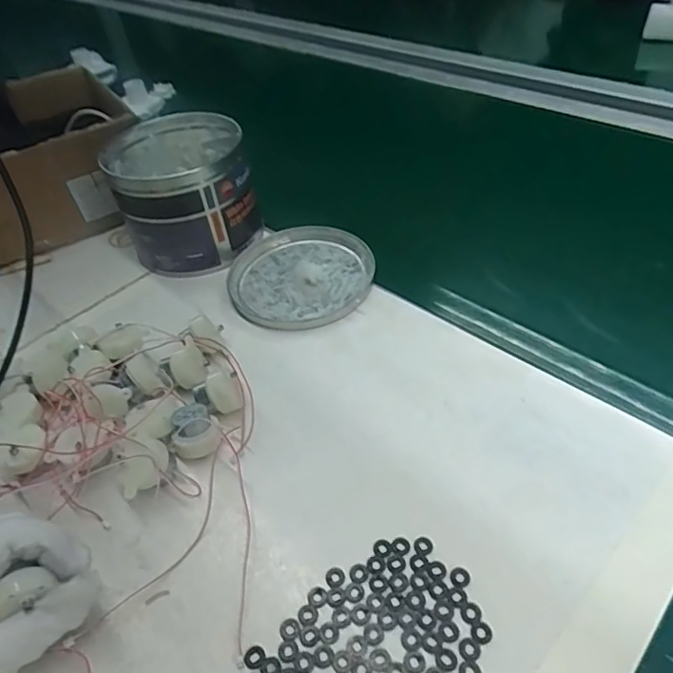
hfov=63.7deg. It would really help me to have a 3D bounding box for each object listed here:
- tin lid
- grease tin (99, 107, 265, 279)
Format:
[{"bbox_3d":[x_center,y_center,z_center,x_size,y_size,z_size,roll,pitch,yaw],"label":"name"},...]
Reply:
[{"bbox_3d":[-0.031,-0.056,0.498,0.128,0.017,0.132,-4,44,4],"label":"tin lid"},{"bbox_3d":[-0.147,-0.139,0.535,0.120,0.112,0.138,-19,45,-12],"label":"grease tin"}]

